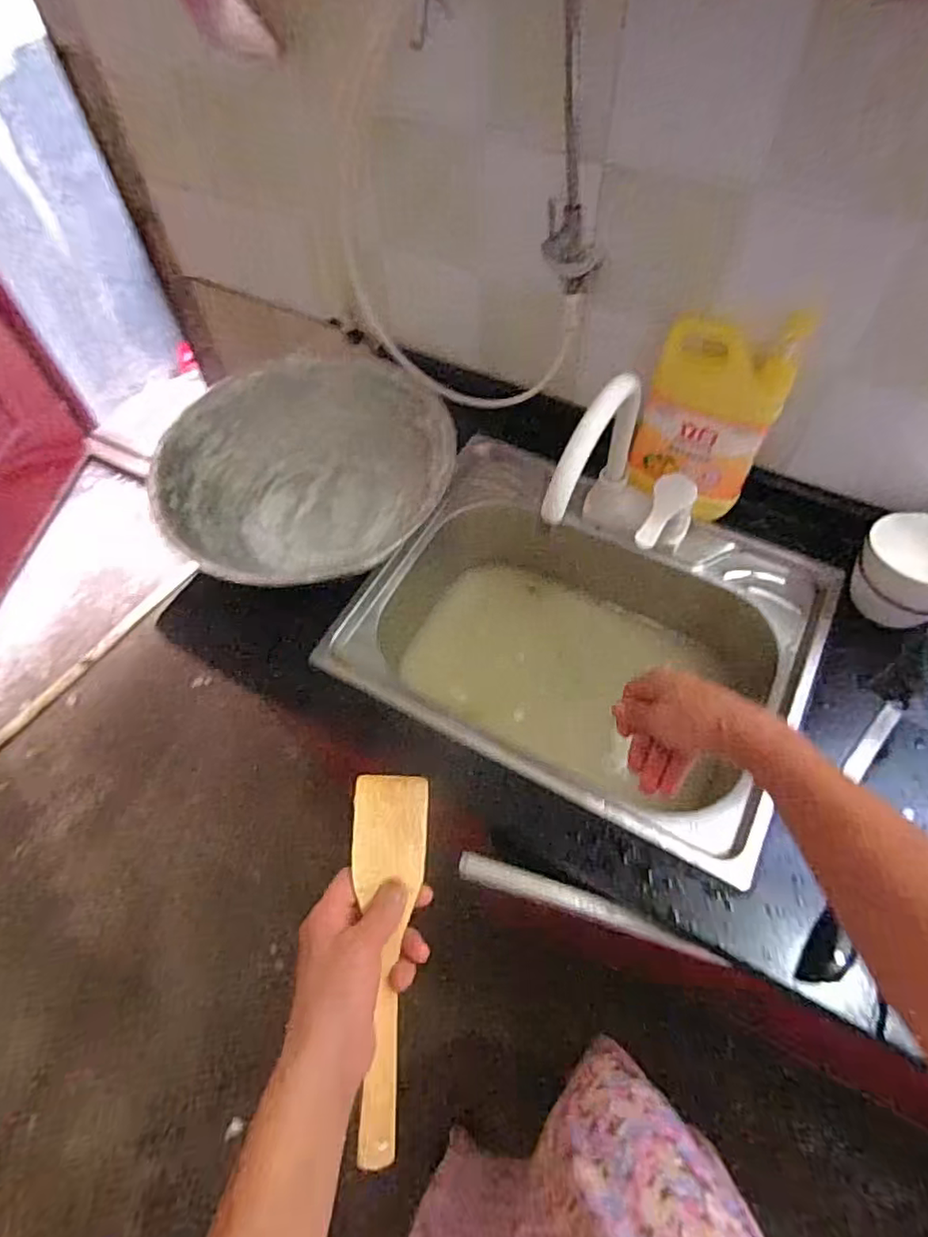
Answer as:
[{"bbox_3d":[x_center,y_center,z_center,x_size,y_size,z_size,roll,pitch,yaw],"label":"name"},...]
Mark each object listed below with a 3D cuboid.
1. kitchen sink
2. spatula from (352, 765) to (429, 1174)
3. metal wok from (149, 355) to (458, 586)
[{"bbox_3d":[0.146,0.044,0.828,0.523,0.190,0.409,26,63,17],"label":"kitchen sink"},{"bbox_3d":[-0.053,0.228,0.430,0.052,0.013,0.233,-2,66,1],"label":"spatula"},{"bbox_3d":[-0.199,-0.210,0.844,0.357,0.108,0.301,-7,58,-2],"label":"metal wok"}]

